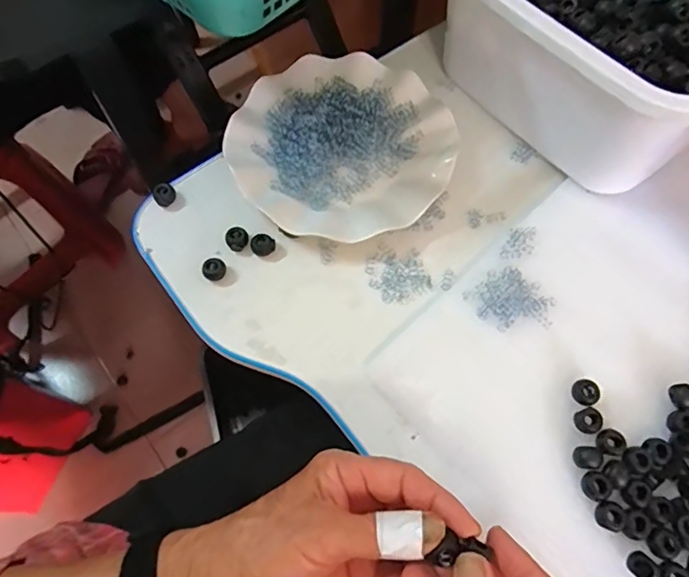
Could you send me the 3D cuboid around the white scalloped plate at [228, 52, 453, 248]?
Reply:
[{"bbox_3d":[-0.003,-0.122,0.445,0.176,0.022,0.175,0,67,0],"label":"white scalloped plate"}]

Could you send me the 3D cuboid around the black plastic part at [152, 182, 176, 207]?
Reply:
[{"bbox_3d":[-0.148,-0.077,0.431,0.017,0.011,0.015,-30,70,-12],"label":"black plastic part"}]

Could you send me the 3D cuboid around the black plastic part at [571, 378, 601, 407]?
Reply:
[{"bbox_3d":[0.165,0.071,0.358,0.016,0.007,0.017,0,67,0],"label":"black plastic part"}]

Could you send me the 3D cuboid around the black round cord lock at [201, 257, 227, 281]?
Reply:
[{"bbox_3d":[-0.101,-0.015,0.405,0.017,0.011,0.015,-25,69,-10],"label":"black round cord lock"}]

